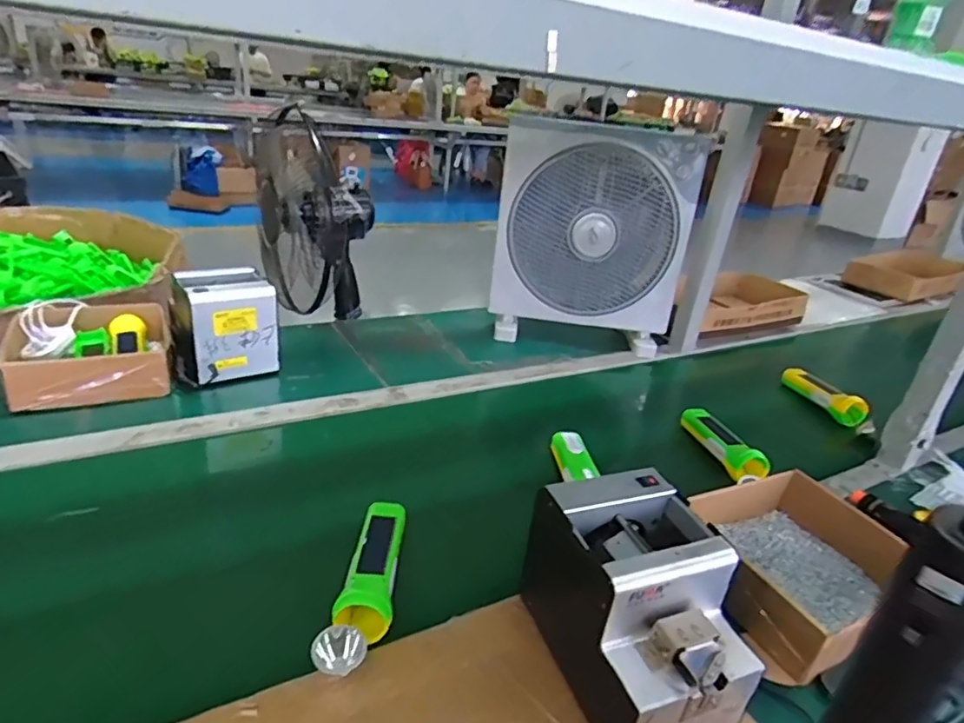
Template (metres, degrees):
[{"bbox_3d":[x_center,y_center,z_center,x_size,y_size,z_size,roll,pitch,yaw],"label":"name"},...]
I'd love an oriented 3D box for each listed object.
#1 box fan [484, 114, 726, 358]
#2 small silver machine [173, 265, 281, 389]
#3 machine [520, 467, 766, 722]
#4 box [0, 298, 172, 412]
[{"bbox_3d":[0.214,-0.238,1.140,0.372,0.396,0.114,6,26,1],"label":"box fan"},{"bbox_3d":[-0.405,-0.056,0.928,0.137,0.147,0.135,-10,30,-33],"label":"small silver machine"},{"bbox_3d":[0.136,0.213,0.512,0.134,0.151,0.171,-2,27,-20],"label":"machine"},{"bbox_3d":[-0.583,-0.021,0.888,0.201,0.083,0.235,-6,28,-27],"label":"box"}]

